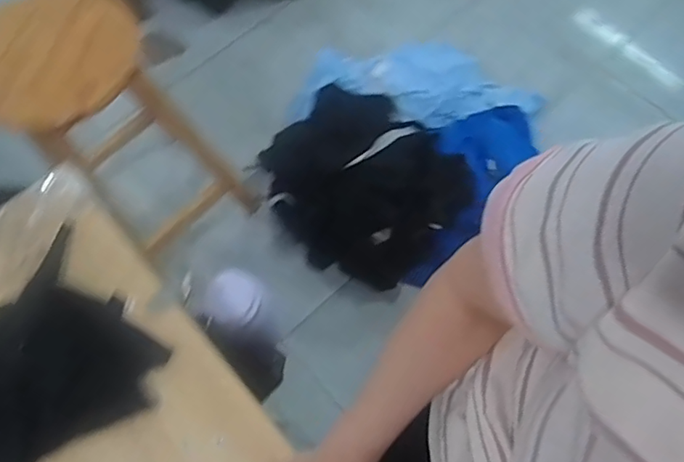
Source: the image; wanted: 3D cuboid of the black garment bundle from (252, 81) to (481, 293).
[{"bbox_3d":[0.045,-0.112,1.358,0.387,0.247,0.456,-37,72,-13],"label":"black garment bundle"}]

